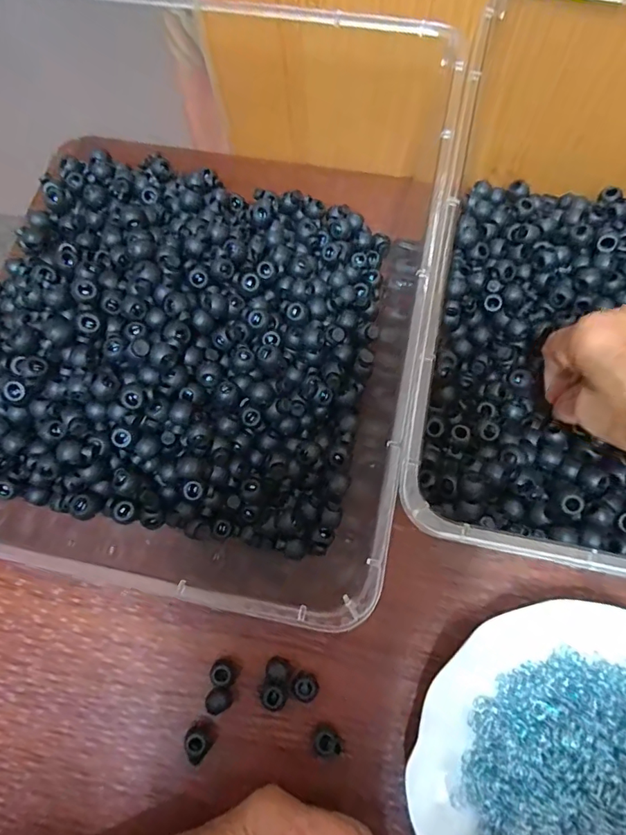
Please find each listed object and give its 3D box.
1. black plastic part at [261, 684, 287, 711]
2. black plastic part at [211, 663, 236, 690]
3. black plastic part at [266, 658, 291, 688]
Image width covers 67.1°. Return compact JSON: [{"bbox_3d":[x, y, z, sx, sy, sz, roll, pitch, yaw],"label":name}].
[{"bbox_3d":[-0.023,0.168,0.282,0.015,0.005,0.015,-1,74,2],"label":"black plastic part"},{"bbox_3d":[-0.055,0.158,0.290,0.015,0.013,0.013,16,75,7],"label":"black plastic part"},{"bbox_3d":[-0.021,0.155,0.289,0.014,0.010,0.014,10,74,5],"label":"black plastic part"}]

